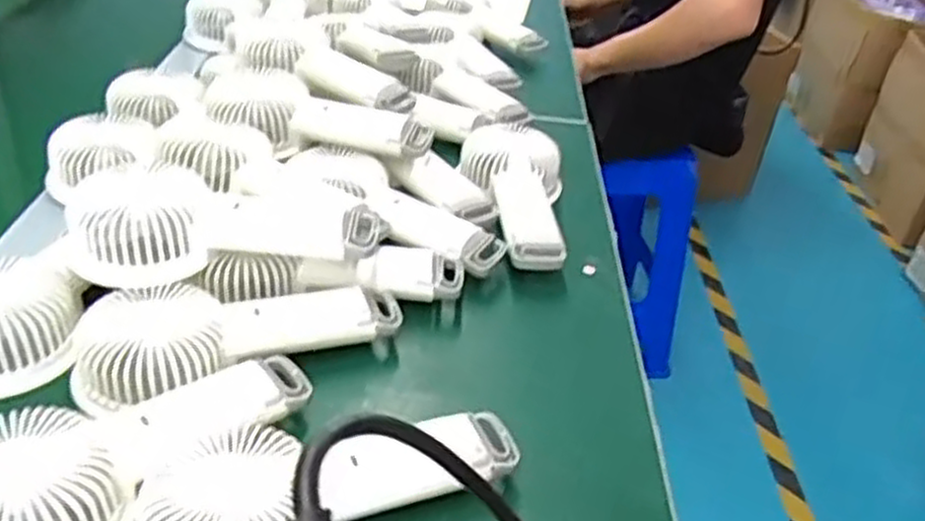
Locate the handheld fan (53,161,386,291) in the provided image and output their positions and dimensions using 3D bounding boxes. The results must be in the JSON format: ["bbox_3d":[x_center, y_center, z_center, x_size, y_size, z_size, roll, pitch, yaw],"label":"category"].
[{"bbox_3d":[-0.144,-0.026,0.482,0.183,0.044,0.075,-2,37,-12],"label":"handheld fan"}]

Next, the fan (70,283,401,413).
[{"bbox_3d":[-0.129,0.039,0.460,0.180,0.039,0.066,-11,40,-23],"label":"fan"}]

